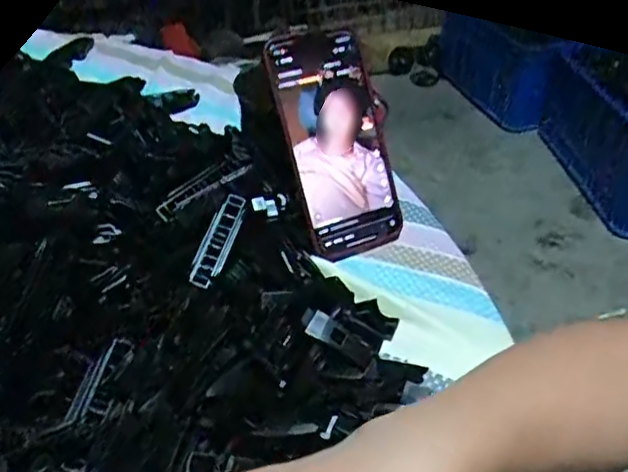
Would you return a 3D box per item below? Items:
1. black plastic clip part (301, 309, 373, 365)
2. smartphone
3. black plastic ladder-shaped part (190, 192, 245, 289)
[{"bbox_3d":[0.014,0.060,0.359,0.046,0.010,0.021,32,46,-2],"label":"black plastic clip part"},{"bbox_3d":[0.016,-0.067,0.440,0.074,0.158,0.015,-18,9,-20],"label":"smartphone"},{"bbox_3d":[-0.065,0.003,0.408,0.020,0.006,0.072,12,58,13],"label":"black plastic ladder-shaped part"}]

